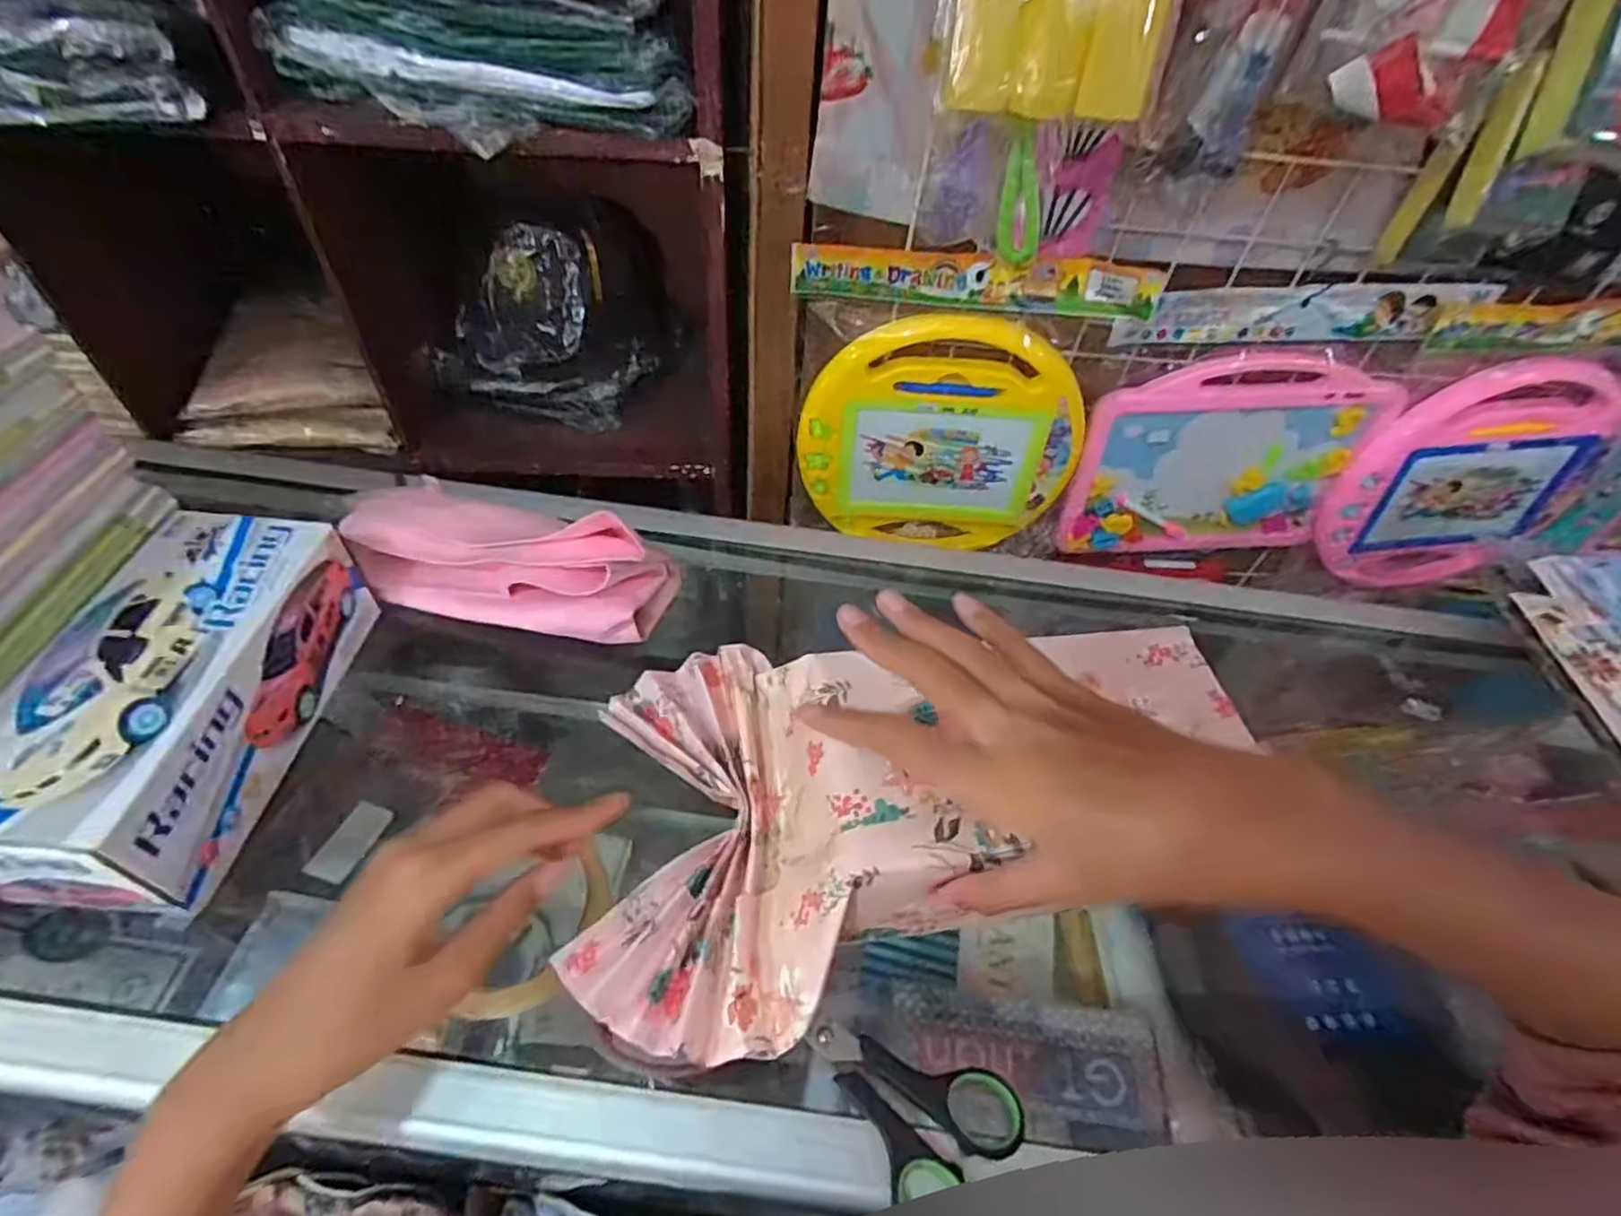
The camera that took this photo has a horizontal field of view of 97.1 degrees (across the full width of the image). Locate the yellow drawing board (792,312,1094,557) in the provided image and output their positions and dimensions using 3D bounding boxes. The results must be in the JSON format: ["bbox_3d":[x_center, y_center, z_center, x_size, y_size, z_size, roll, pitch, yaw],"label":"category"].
[{"bbox_3d":[0.129,-0.169,0.740,0.274,0.250,0.036,5,49,-2],"label":"yellow drawing board"}]

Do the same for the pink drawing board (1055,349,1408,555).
[{"bbox_3d":[0.423,-0.152,0.752,0.287,0.230,0.033,0,50,-7],"label":"pink drawing board"}]

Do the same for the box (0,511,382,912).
[{"bbox_3d":[-0.322,0.044,0.365,0.090,0.067,0.196,6,49,-1],"label":"box"}]

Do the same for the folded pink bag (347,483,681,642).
[{"bbox_3d":[-0.194,-0.033,0.459,0.197,0.056,0.070,8,49,1],"label":"folded pink bag"}]

